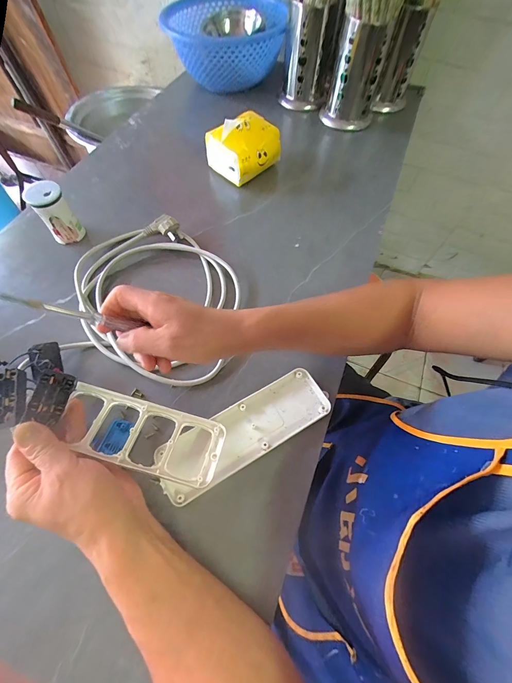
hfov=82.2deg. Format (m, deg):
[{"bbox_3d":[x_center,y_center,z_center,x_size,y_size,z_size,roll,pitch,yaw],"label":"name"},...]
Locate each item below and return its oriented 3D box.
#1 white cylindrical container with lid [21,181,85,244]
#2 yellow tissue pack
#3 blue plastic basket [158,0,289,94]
[{"bbox_3d":[-0.308,-0.195,0.455,0.046,0.087,0.039,-30,68,-16],"label":"white cylindrical container with lid"},{"bbox_3d":[-0.021,-0.363,0.544,0.112,0.080,0.095,-35,69,-17],"label":"yellow tissue pack"},{"bbox_3d":[-0.048,-0.697,0.690,0.240,0.104,0.265,11,63,4],"label":"blue plastic basket"}]

